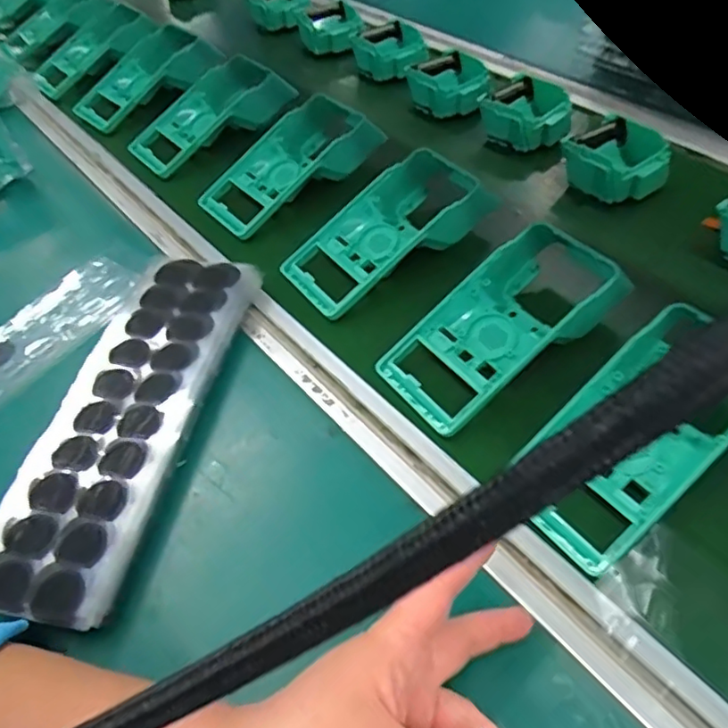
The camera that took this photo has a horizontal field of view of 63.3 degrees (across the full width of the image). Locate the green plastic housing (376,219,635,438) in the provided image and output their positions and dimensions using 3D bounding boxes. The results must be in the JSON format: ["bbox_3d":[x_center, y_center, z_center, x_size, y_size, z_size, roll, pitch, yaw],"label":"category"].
[{"bbox_3d":[0.109,-0.038,0.428,0.197,0.049,0.088,-31,57,-18],"label":"green plastic housing"}]

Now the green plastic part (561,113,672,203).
[{"bbox_3d":[0.233,-0.185,0.542,0.079,0.034,0.084,-30,57,-17],"label":"green plastic part"}]

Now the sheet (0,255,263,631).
[{"bbox_3d":[-0.161,0.033,0.420,0.094,0.026,0.285,8,54,10],"label":"sheet"}]

